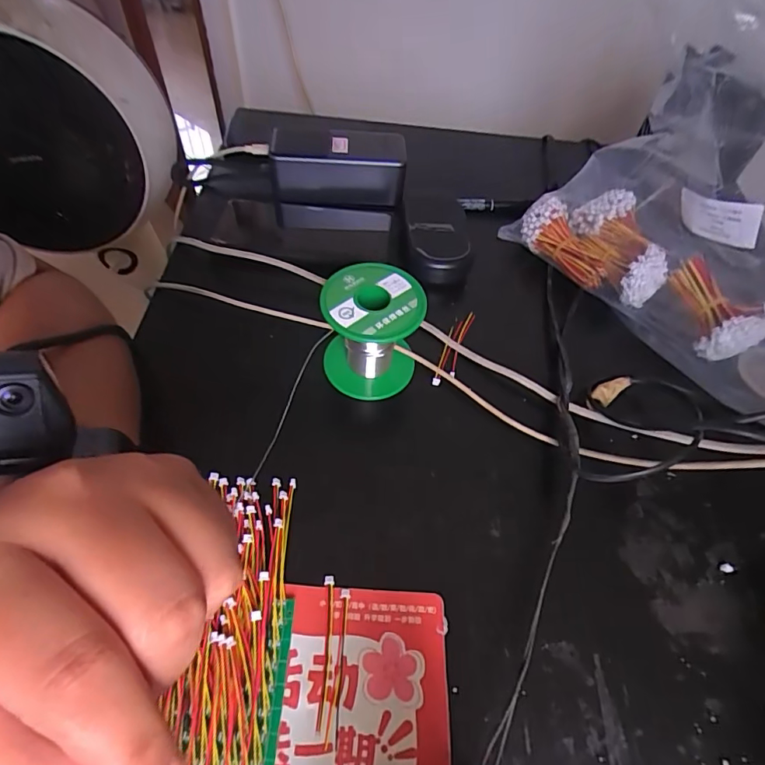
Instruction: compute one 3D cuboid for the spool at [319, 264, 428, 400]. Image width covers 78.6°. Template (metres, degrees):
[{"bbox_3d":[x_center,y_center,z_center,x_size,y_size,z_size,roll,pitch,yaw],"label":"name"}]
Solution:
[{"bbox_3d":[-0.008,-0.033,0.328,0.067,0.075,0.063,2,56,-2],"label":"spool"}]

